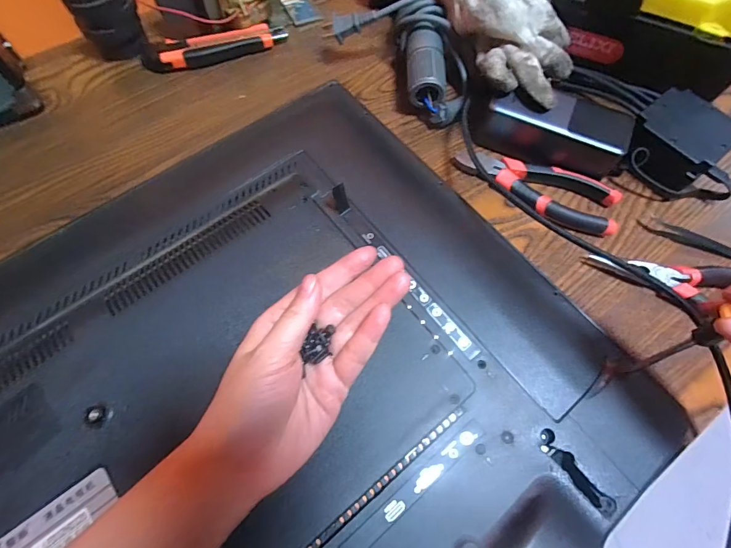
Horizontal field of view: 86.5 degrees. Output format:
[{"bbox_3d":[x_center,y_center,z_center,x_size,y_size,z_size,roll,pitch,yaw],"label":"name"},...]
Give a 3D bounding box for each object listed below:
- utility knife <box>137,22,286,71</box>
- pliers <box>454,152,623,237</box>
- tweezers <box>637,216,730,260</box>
[{"bbox_3d":[-0.166,-0.254,0.431,0.155,0.020,0.031,-20,68,-10],"label":"utility knife"},{"bbox_3d":[0.164,-0.085,0.378,0.154,0.020,0.055,22,68,8],"label":"pliers"},{"bbox_3d":[0.316,-0.030,0.367,0.106,0.010,0.015,28,69,11],"label":"tweezers"}]

